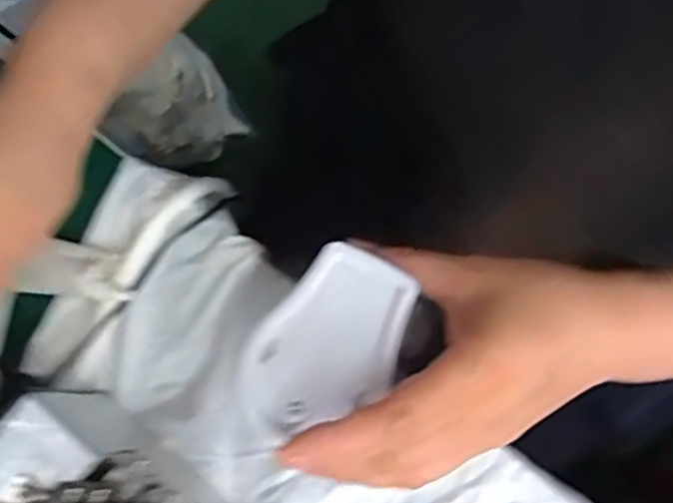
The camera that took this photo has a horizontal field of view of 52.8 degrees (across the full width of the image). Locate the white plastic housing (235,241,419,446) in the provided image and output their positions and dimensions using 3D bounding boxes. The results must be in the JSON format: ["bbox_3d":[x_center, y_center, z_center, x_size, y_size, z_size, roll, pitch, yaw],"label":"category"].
[{"bbox_3d":[-0.005,0.041,0.294,0.056,0.008,0.087,39,82,9],"label":"white plastic housing"}]

